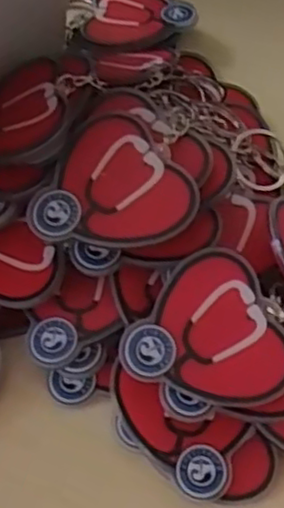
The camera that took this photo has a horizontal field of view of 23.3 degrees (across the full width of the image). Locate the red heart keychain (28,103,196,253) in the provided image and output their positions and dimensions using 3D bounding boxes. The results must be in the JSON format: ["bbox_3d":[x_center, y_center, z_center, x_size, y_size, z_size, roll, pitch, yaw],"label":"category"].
[{"bbox_3d":[-0.007,-0.022,0.239,0.050,0.007,0.052,27,78,12],"label":"red heart keychain"}]

